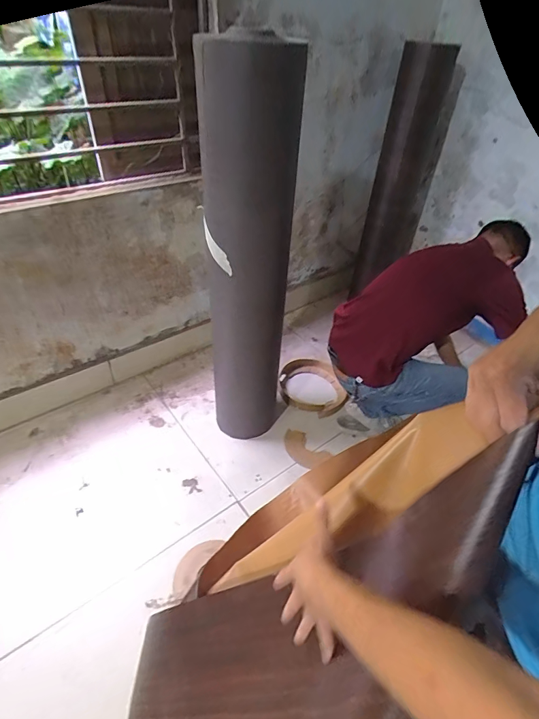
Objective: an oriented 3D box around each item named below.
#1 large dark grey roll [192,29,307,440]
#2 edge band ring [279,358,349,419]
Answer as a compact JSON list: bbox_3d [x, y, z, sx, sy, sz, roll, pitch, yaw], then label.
[{"bbox_3d":[-0.057,-0.193,1.173,0.262,1.185,0.278,3,42,-3],"label":"large dark grey roll"},{"bbox_3d":[0.198,0.119,1.781,0.308,0.050,0.354,7,42,1],"label":"edge band ring"}]

